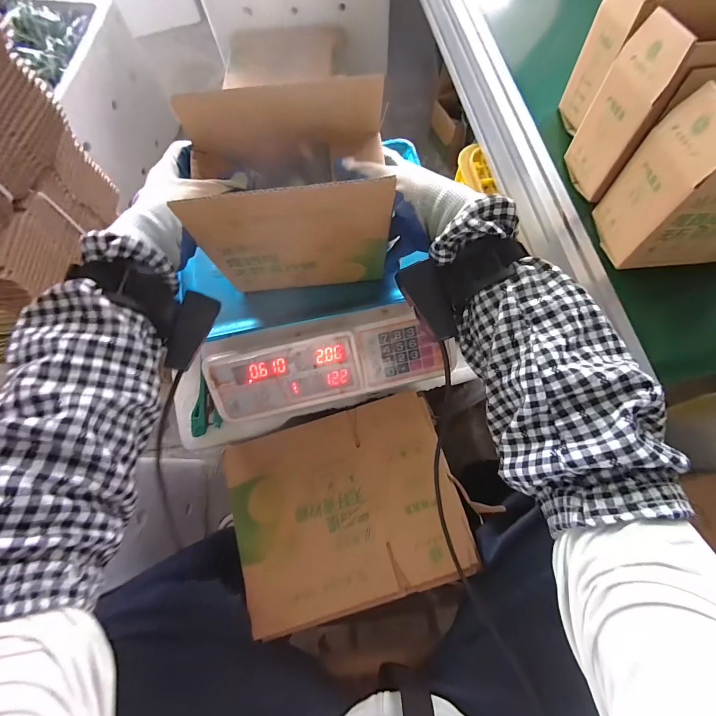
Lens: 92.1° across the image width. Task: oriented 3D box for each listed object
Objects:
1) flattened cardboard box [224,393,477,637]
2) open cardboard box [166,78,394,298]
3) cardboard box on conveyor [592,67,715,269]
[{"bbox_3d":[-0.013,0.188,0.437,0.274,0.013,0.220,-16,73,-3],"label":"flattened cardboard box"},{"bbox_3d":[-0.061,-0.155,0.348,0.173,0.151,0.105,-7,73,0],"label":"open cardboard box"},{"bbox_3d":[0.416,-0.201,0.388,0.180,0.167,0.115,-8,73,-1],"label":"cardboard box on conveyor"}]

